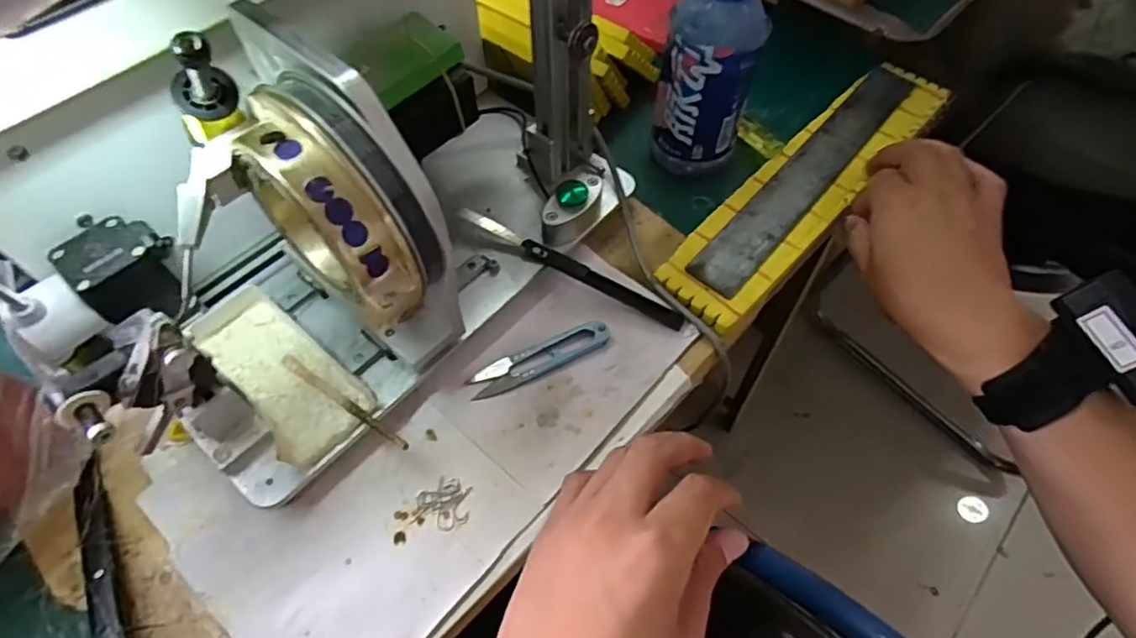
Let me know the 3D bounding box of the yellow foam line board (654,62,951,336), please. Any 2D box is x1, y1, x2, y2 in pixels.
[{"bbox_3d":[0.199,-0.115,0.501,0.072,0.009,0.329,39,66,21],"label":"yellow foam line board"}]

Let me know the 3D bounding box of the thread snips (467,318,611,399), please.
[{"bbox_3d":[-0.019,0.026,0.423,0.101,0.009,0.023,-23,61,-16],"label":"thread snips"}]

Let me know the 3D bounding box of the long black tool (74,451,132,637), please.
[{"bbox_3d":[-0.263,0.140,0.347,0.018,0.014,0.141,-24,61,-16],"label":"long black tool"}]

